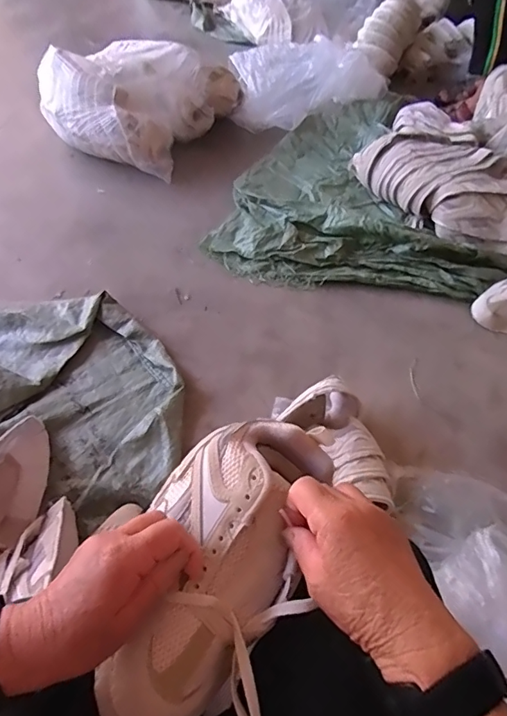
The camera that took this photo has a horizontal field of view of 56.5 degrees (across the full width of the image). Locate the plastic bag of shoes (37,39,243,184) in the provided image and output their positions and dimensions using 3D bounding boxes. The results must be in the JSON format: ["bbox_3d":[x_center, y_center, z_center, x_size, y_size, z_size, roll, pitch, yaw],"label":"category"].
[{"bbox_3d":[-0.325,-0.734,1.310,0.398,0.193,0.450,24,59,12],"label":"plastic bag of shoes"}]

